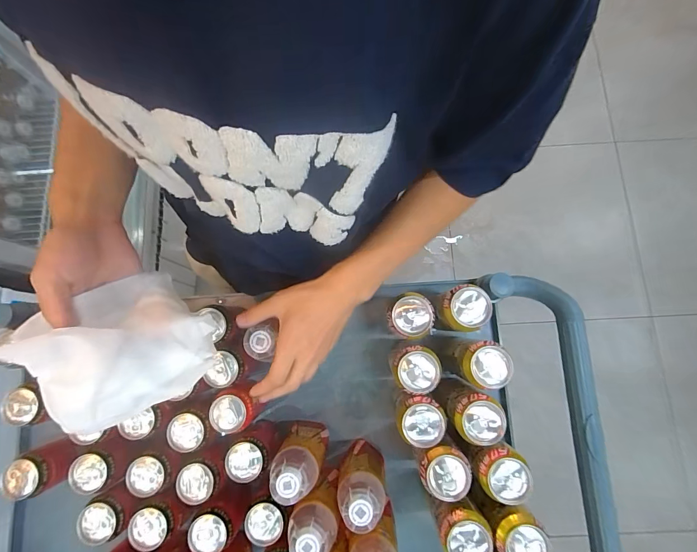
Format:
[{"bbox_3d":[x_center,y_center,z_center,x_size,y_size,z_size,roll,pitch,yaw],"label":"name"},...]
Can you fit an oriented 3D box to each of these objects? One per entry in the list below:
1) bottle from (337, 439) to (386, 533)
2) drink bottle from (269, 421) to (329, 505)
[{"bbox_3d":[0.020,0.292,0.509,0.065,0.167,0.057,-10,79,-1],"label":"bottle"},{"bbox_3d":[-0.070,0.266,0.521,0.063,0.168,0.058,0,79,1],"label":"drink bottle"}]

